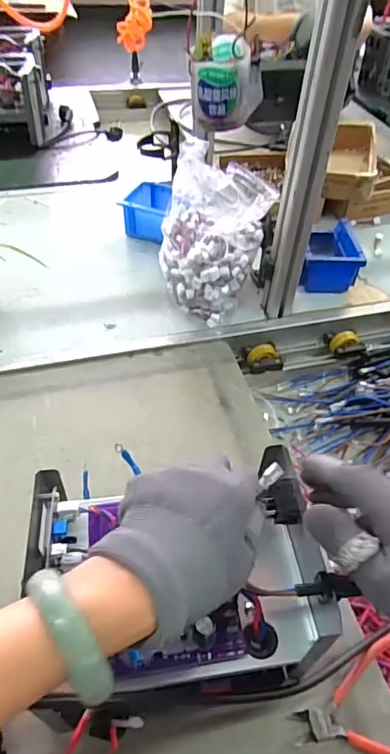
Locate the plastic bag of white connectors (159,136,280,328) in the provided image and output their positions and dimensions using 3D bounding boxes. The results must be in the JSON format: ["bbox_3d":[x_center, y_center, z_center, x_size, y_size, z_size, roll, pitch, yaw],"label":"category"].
[{"bbox_3d":[0.023,-0.209,0.774,0.158,0.208,0.154,18,49,12],"label":"plastic bag of white connectors"}]

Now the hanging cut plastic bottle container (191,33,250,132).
[{"bbox_3d":[0.028,-0.309,0.521,0.058,0.071,0.064,3,47,-1],"label":"hanging cut plastic bottle container"}]

